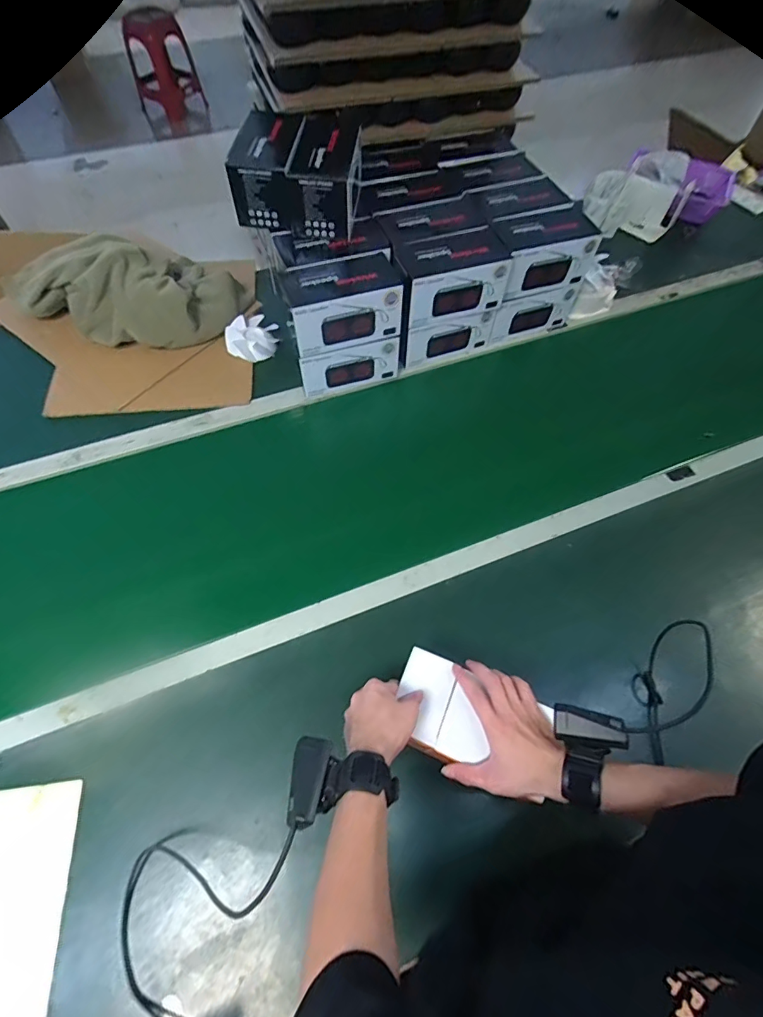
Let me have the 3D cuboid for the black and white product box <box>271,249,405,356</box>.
[{"bbox_3d":[-0.074,-0.391,0.830,0.199,0.098,0.165,-15,62,-9],"label":"black and white product box"}]

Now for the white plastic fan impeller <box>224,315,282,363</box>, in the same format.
[{"bbox_3d":[-0.268,-0.359,0.953,0.107,0.037,0.110,-12,62,-7],"label":"white plastic fan impeller"}]

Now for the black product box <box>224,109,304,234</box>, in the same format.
[{"bbox_3d":[-0.202,-0.619,0.831,0.113,0.108,0.228,0,61,-1],"label":"black product box"}]

